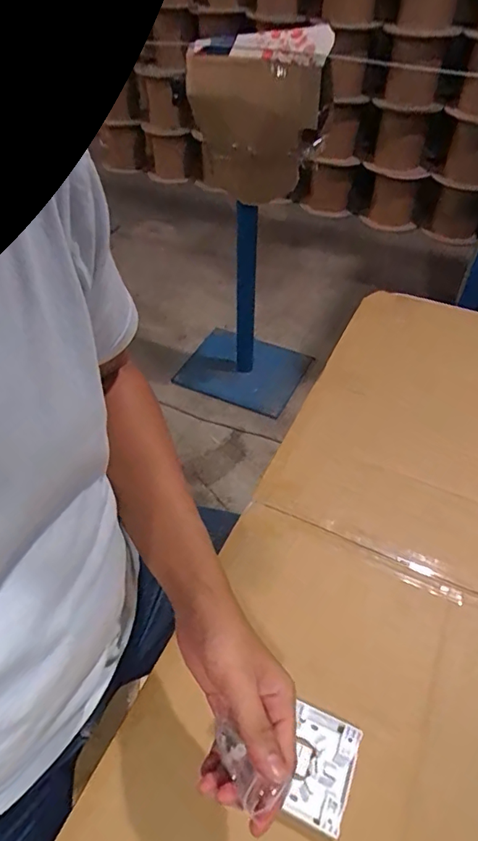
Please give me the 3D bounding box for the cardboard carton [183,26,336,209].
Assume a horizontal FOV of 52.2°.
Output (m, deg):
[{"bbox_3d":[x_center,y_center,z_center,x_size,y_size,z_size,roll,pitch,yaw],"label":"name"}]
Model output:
[{"bbox_3d":[0.040,-0.723,1.196,0.336,0.357,0.057,18,50,17],"label":"cardboard carton"}]

